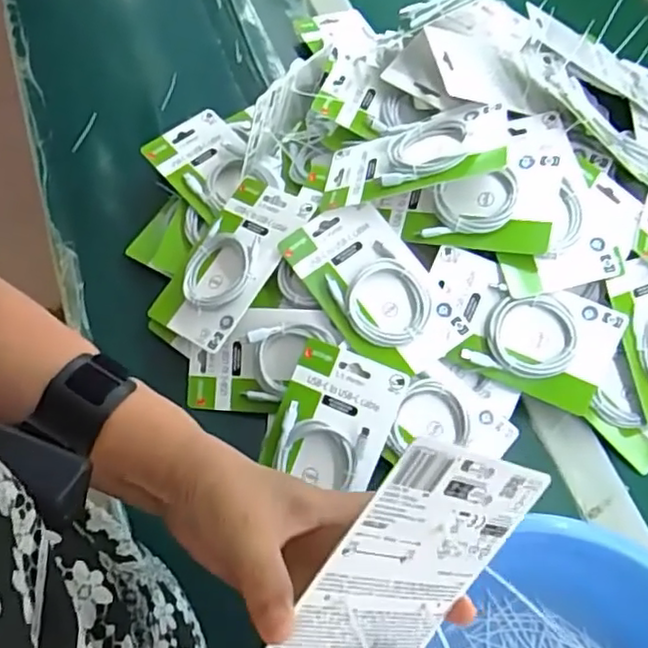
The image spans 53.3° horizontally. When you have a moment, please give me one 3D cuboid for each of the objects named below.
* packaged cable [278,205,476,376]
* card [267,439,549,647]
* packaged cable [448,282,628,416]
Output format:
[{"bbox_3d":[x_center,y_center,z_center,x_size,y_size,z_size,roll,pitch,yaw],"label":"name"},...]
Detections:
[{"bbox_3d":[0.048,-0.037,0.614,0.103,0.029,0.180,-35,69,-17],"label":"packaged cable"},{"bbox_3d":[0.027,0.134,0.293,0.178,0.095,0.009,-58,36,11],"label":"card"},{"bbox_3d":[0.199,0.017,0.602,0.138,0.018,0.101,20,95,4],"label":"packaged cable"}]

